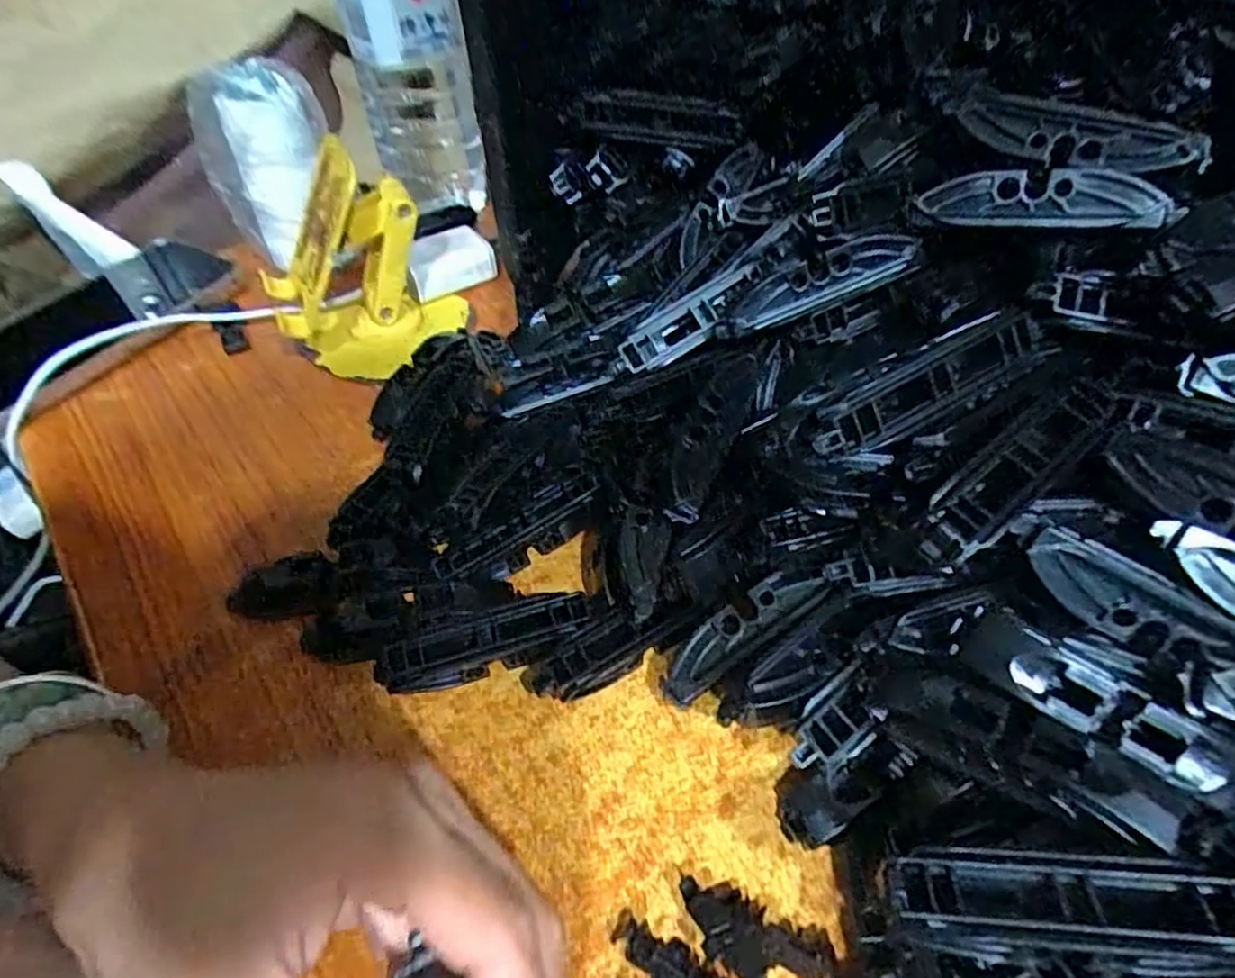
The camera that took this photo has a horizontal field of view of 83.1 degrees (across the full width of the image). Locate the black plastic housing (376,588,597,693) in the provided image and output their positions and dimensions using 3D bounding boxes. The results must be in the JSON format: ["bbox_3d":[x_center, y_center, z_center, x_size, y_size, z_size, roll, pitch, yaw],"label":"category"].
[{"bbox_3d":[-0.048,0.059,0.258,0.076,0.019,0.023,-14,48,-11],"label":"black plastic housing"}]

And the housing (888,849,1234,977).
[{"bbox_3d":[0.097,0.092,0.152,0.073,0.020,0.020,3,47,6],"label":"housing"}]

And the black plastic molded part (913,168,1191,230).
[{"bbox_3d":[0.145,-0.098,0.238,0.074,0.010,0.020,14,92,22],"label":"black plastic molded part"}]

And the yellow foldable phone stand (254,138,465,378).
[{"bbox_3d":[-0.140,-0.116,0.367,0.101,0.095,0.075,-9,47,-5],"label":"yellow foldable phone stand"}]

